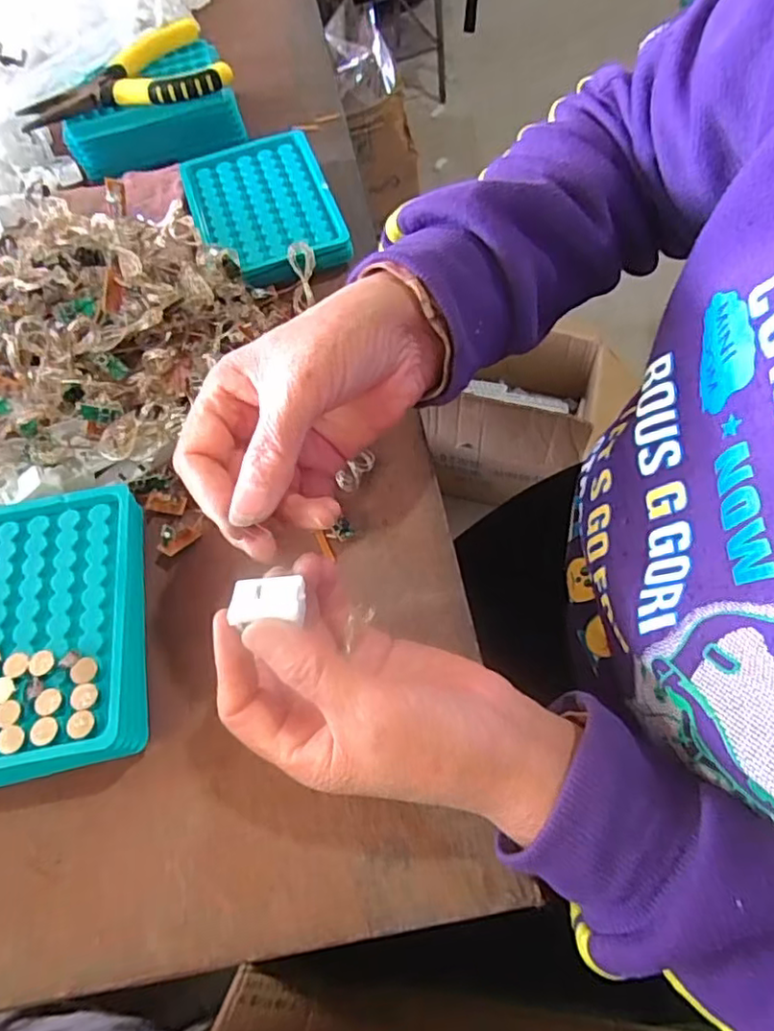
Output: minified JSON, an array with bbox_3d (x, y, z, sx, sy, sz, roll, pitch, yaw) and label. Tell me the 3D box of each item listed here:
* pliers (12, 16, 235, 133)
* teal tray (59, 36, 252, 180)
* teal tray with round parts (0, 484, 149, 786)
[{"bbox_3d":[-0.204,-0.332,0.469,0.151,0.024,0.093,-25,63,-9],"label":"pliers"},{"bbox_3d":[-0.187,-0.327,0.499,0.134,0.041,0.085,-13,62,-3],"label":"teal tray"},{"bbox_3d":[-0.168,0.056,0.296,0.102,0.033,0.134,-12,62,-2],"label":"teal tray with round parts"}]

